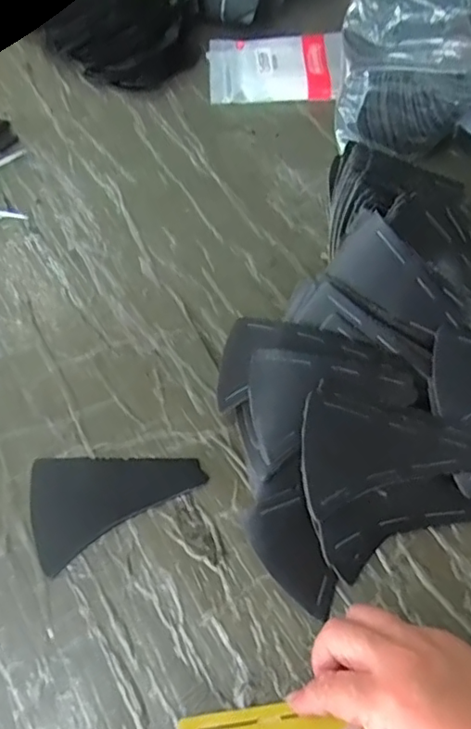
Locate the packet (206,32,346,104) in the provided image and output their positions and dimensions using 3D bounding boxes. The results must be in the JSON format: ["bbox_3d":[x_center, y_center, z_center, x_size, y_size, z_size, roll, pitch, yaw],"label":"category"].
[{"bbox_3d":[0.049,-0.361,0.702,0.162,0.035,0.104,3,57,1],"label":"packet"}]

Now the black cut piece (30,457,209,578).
[{"bbox_3d":[-0.095,0.086,0.421,0.123,0.004,0.077,-30,62,-19],"label":"black cut piece"}]

